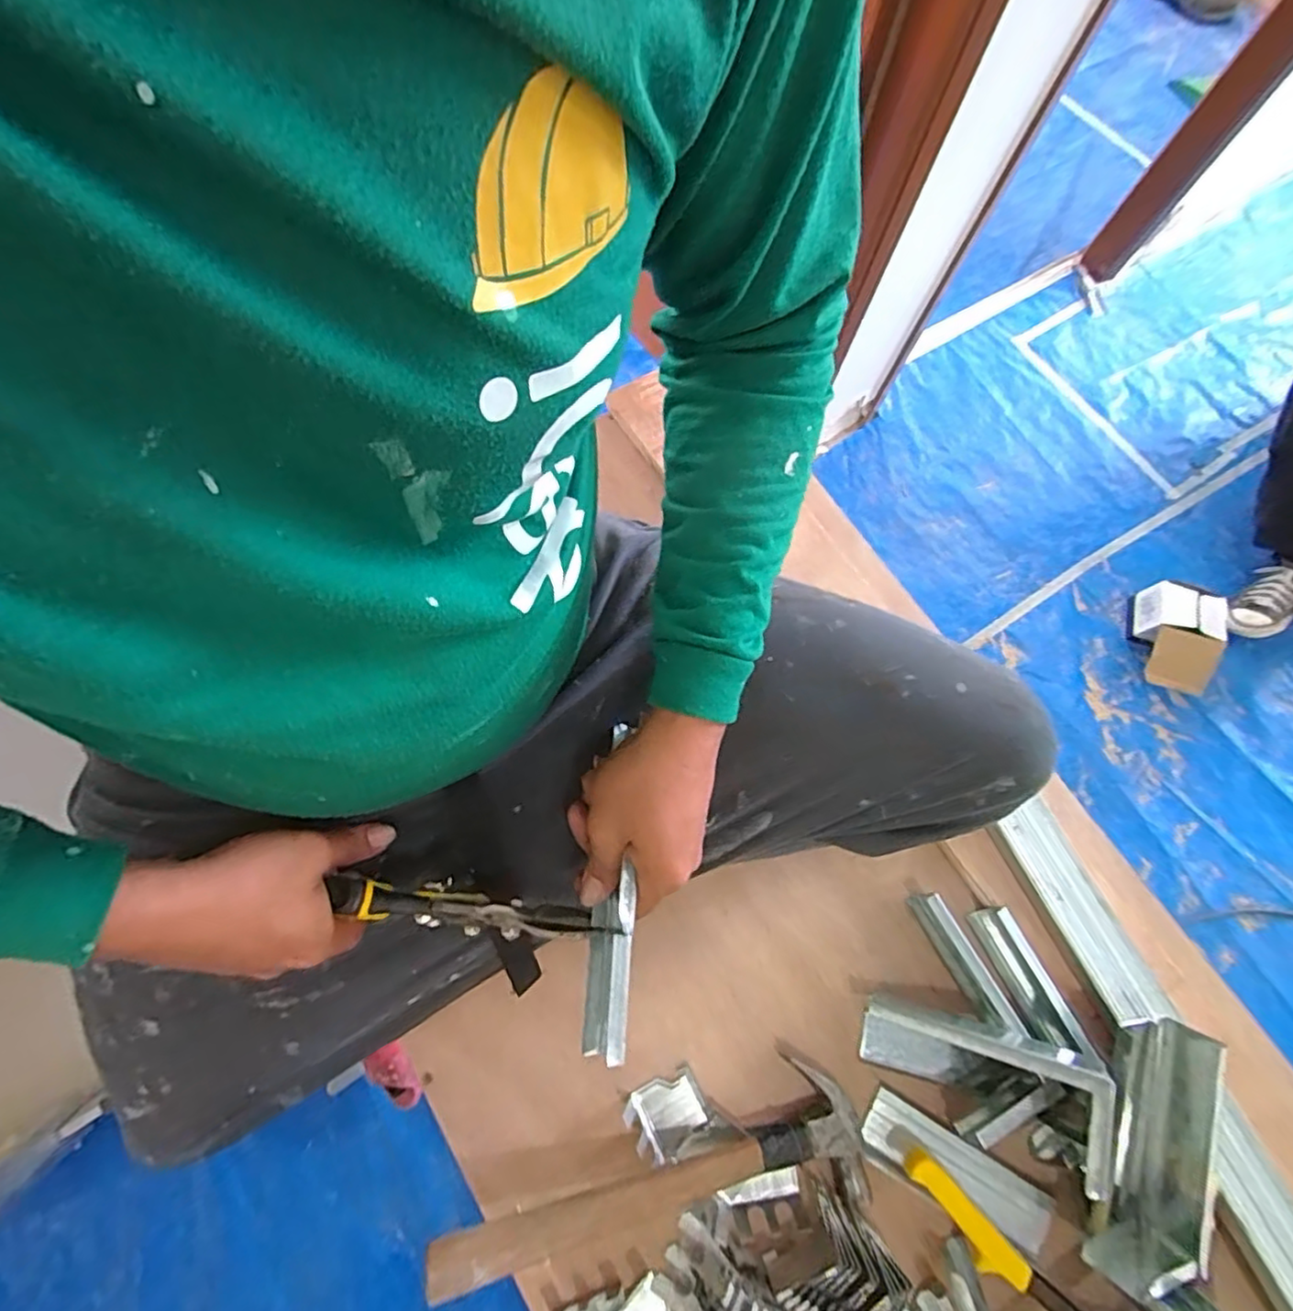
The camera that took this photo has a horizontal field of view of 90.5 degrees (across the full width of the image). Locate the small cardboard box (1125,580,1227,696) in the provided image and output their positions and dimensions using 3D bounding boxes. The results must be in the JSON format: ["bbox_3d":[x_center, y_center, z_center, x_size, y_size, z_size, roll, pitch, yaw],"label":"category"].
[{"bbox_3d":[1.109,-0.035,1.346,0.128,0.117,0.216,12,71,4],"label":"small cardboard box"}]

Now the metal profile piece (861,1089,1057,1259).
[{"bbox_3d":[0.238,0.400,0.494,0.147,0.013,0.048,31,73,7],"label":"metal profile piece"}]

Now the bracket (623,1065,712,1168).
[{"bbox_3d":[0.017,0.355,0.493,0.058,0.018,0.049,-27,76,-11],"label":"bracket"}]

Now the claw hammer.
[{"bbox_3d":[0.009,0.376,0.452,0.307,0.023,0.084,-6,70,-16],"label":"claw hammer"}]

